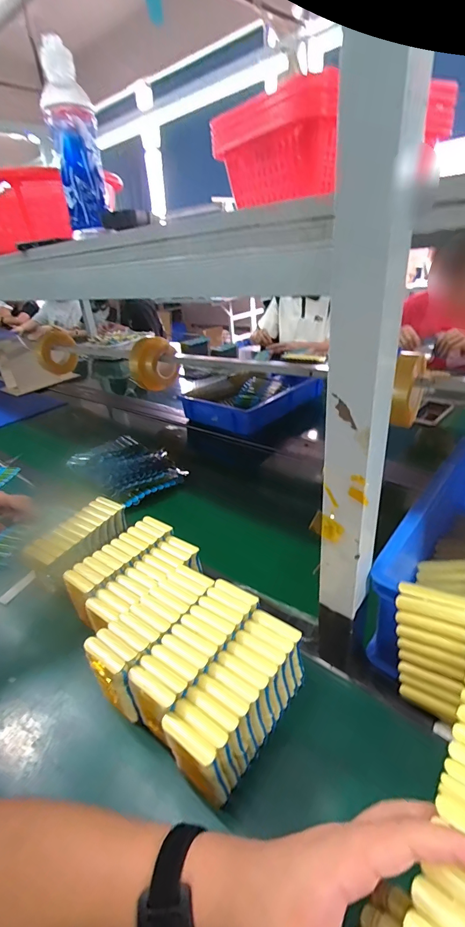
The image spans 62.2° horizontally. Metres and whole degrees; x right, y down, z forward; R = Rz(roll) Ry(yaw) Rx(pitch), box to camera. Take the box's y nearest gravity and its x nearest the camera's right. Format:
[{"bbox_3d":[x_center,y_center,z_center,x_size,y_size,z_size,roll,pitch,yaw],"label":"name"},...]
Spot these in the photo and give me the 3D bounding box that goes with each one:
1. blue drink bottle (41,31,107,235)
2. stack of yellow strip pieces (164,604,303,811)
[{"bbox_3d":[-0.216,-0.443,0.540,0.070,0.208,0.054,-12,30,-10],"label":"blue drink bottle"},{"bbox_3d":[0.009,0.242,0.398,0.067,0.073,0.157,16,36,35],"label":"stack of yellow strip pieces"}]

